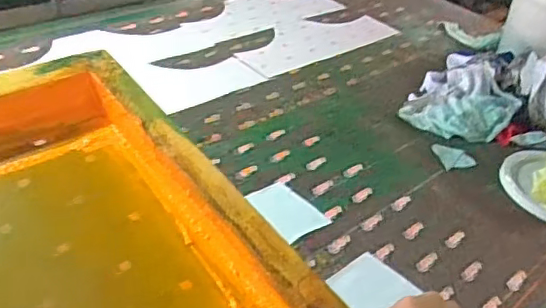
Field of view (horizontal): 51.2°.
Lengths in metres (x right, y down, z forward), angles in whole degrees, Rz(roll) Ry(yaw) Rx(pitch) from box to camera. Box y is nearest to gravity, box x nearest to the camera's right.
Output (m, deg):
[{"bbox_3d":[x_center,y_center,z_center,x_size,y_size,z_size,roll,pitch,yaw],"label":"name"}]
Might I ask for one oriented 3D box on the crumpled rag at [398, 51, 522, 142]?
[{"bbox_3d":[0.387,-0.127,1.148,0.204,0.084,0.259,20,37,15],"label":"crumpled rag"}]

